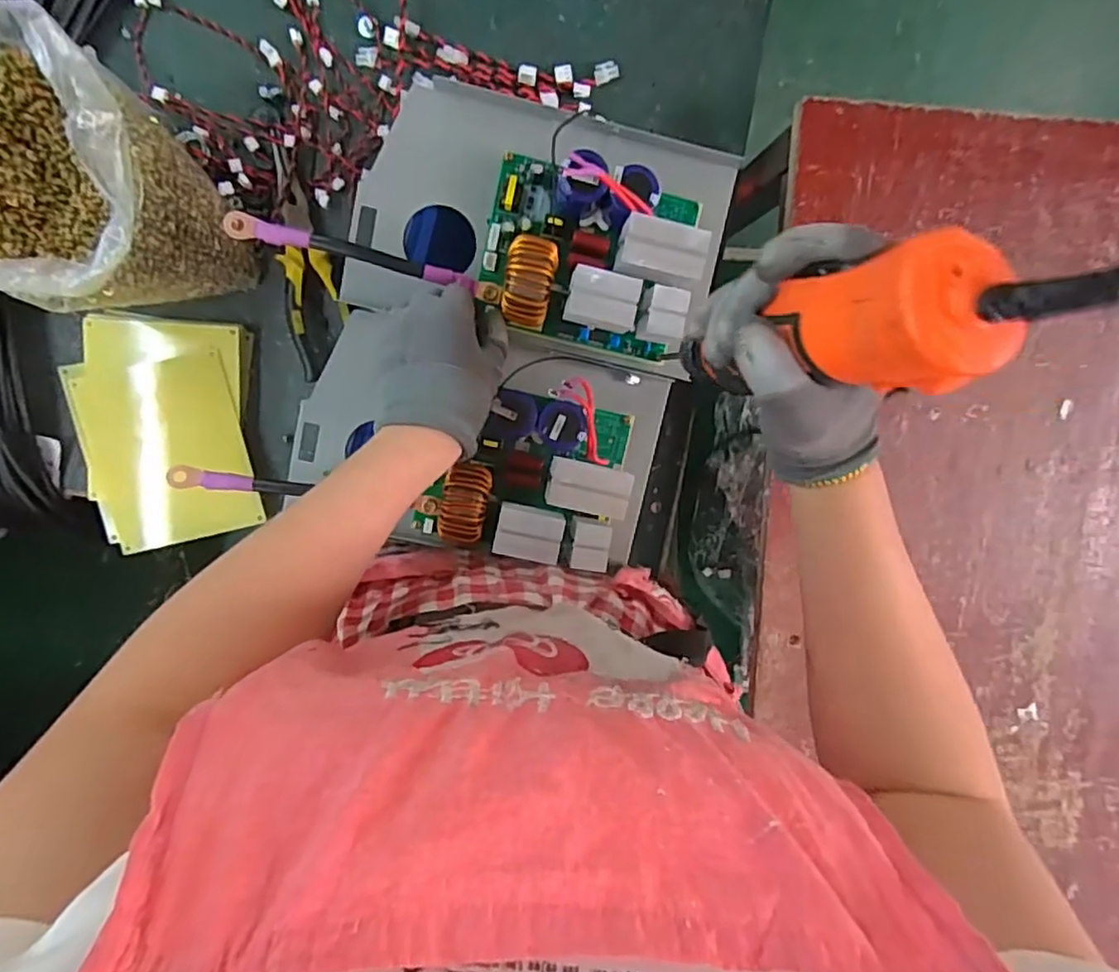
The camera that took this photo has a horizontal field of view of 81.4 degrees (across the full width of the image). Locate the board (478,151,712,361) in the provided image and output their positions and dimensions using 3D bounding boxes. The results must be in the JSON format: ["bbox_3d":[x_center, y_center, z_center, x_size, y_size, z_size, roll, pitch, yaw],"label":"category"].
[{"bbox_3d":[0.021,-0.163,0.457,0.149,0.071,0.121,12,97,-4],"label":"board"}]

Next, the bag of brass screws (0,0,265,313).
[{"bbox_3d":[-0.346,-0.210,0.464,0.145,0.130,0.159,-28,98,1],"label":"bag of brass screws"}]

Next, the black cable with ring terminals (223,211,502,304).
[{"bbox_3d":[-0.135,-0.163,0.464,0.189,0.030,0.018,12,97,-9],"label":"black cable with ring terminals"}]

